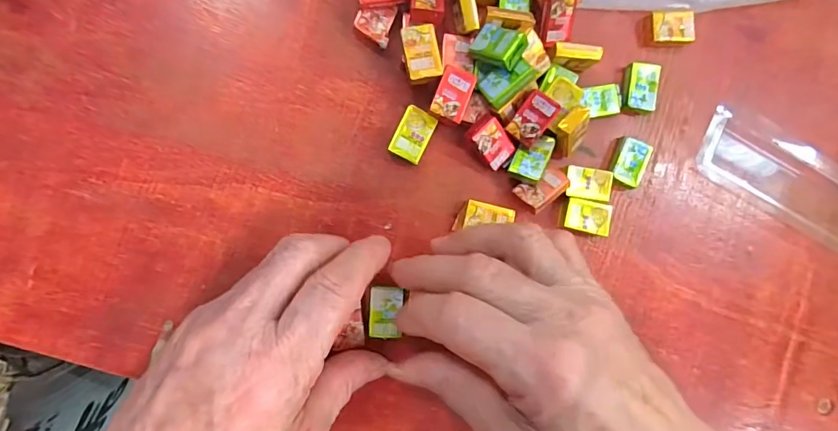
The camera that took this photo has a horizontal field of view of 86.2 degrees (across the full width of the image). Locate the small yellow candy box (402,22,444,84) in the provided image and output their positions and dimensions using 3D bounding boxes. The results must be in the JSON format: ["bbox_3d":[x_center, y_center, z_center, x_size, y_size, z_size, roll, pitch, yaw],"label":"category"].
[{"bbox_3d":[0.001,-0.079,0.222,0.018,0.011,0.028,-9,91,-8],"label":"small yellow candy box"}]

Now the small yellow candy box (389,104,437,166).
[{"bbox_3d":[-0.003,-0.041,0.227,0.017,0.008,0.026,27,86,-7],"label":"small yellow candy box"}]

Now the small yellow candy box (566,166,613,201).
[{"bbox_3d":[0.091,-0.017,0.238,0.025,0.004,0.017,7,88,-8],"label":"small yellow candy box"}]

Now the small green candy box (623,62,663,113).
[{"bbox_3d":[0.121,-0.070,0.246,0.018,0.010,0.025,4,89,-8],"label":"small green candy box"}]

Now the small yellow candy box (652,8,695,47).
[{"bbox_3d":[0.141,-0.104,0.249,0.024,0.008,0.019,-4,90,-8],"label":"small yellow candy box"}]

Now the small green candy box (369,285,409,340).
[{"bbox_3d":[-0.015,0.048,0.221,0.017,0.004,0.025,2,89,-8],"label":"small green candy box"}]

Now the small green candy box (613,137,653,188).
[{"bbox_3d":[0.116,-0.030,0.246,0.019,0.006,0.028,18,87,-8],"label":"small green candy box"}]

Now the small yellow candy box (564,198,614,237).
[{"bbox_3d":[0.090,0.001,0.240,0.025,0.009,0.017,10,88,-8],"label":"small yellow candy box"}]

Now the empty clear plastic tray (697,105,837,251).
[{"bbox_3d":[0.225,-0.017,0.261,0.139,0.008,0.046,28,86,-7],"label":"empty clear plastic tray"}]

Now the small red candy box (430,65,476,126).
[{"bbox_3d":[0.016,-0.059,0.223,0.016,0.009,0.025,18,87,-8],"label":"small red candy box"}]

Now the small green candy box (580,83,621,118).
[{"bbox_3d":[0.098,-0.061,0.242,0.023,0.008,0.017,-10,91,-8],"label":"small green candy box"}]

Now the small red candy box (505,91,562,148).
[{"bbox_3d":[0.057,-0.048,0.220,0.016,0.006,0.024,38,85,-6],"label":"small red candy box"}]

